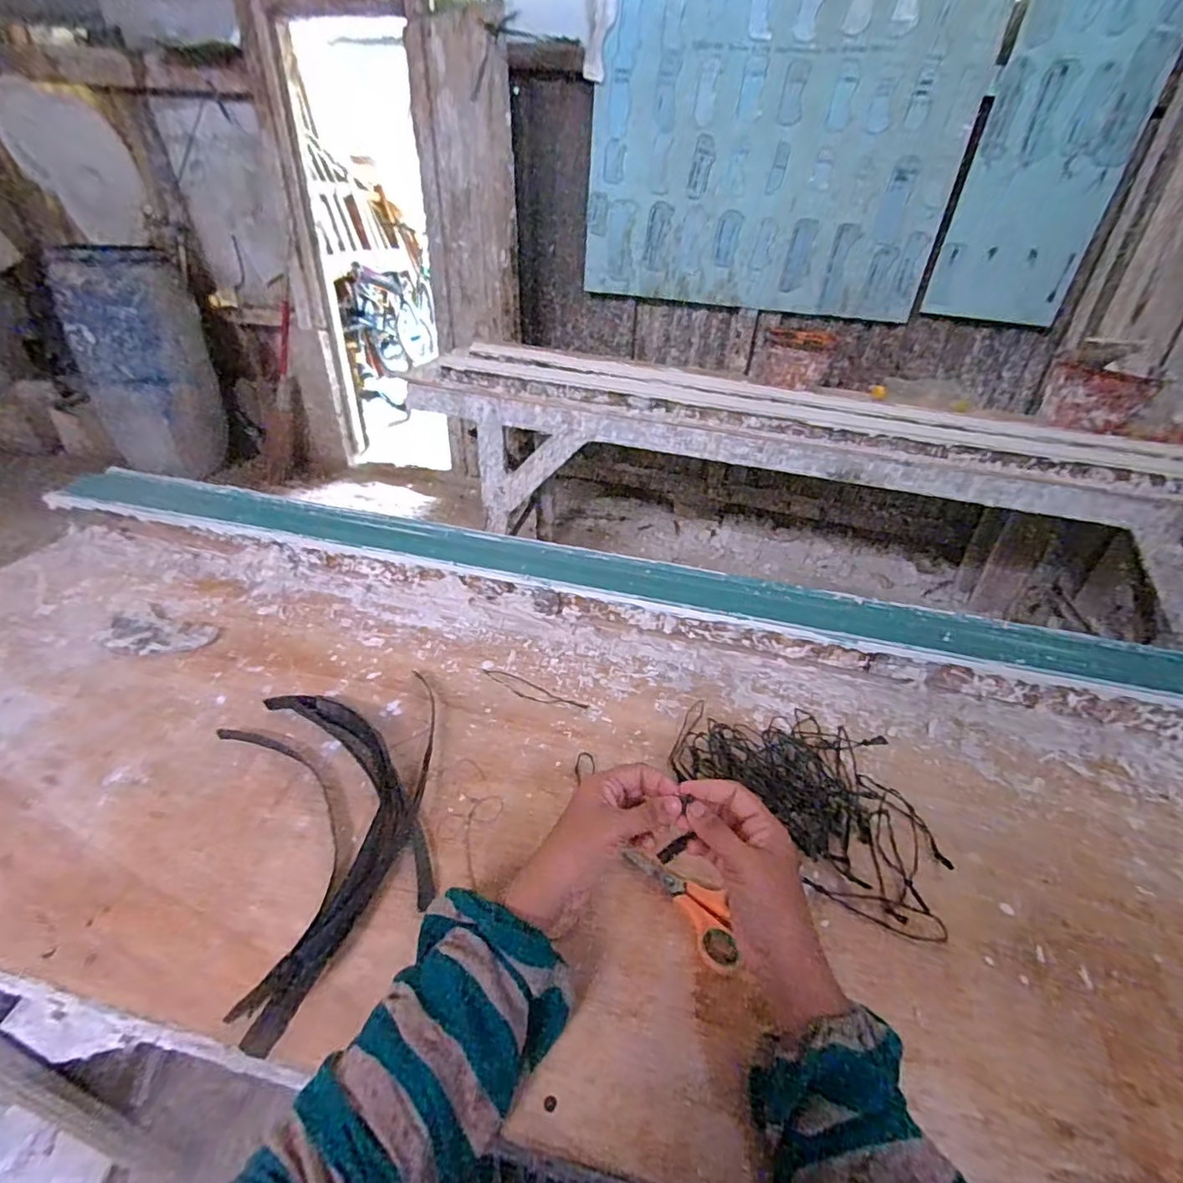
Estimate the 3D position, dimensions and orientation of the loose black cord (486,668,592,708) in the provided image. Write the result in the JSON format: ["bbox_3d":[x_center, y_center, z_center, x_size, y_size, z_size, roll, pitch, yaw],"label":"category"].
[{"bbox_3d":[-0.064,0.109,0.610,0.124,0.004,0.023,18,38,18],"label":"loose black cord"}]

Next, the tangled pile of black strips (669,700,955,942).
[{"bbox_3d":[0.207,0.177,0.530,0.239,0.024,0.173,29,42,31],"label":"tangled pile of black strips"}]

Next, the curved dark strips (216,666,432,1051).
[{"bbox_3d":[-0.204,0.178,0.480,0.183,0.021,0.289,-15,39,-25],"label":"curved dark strips"}]

